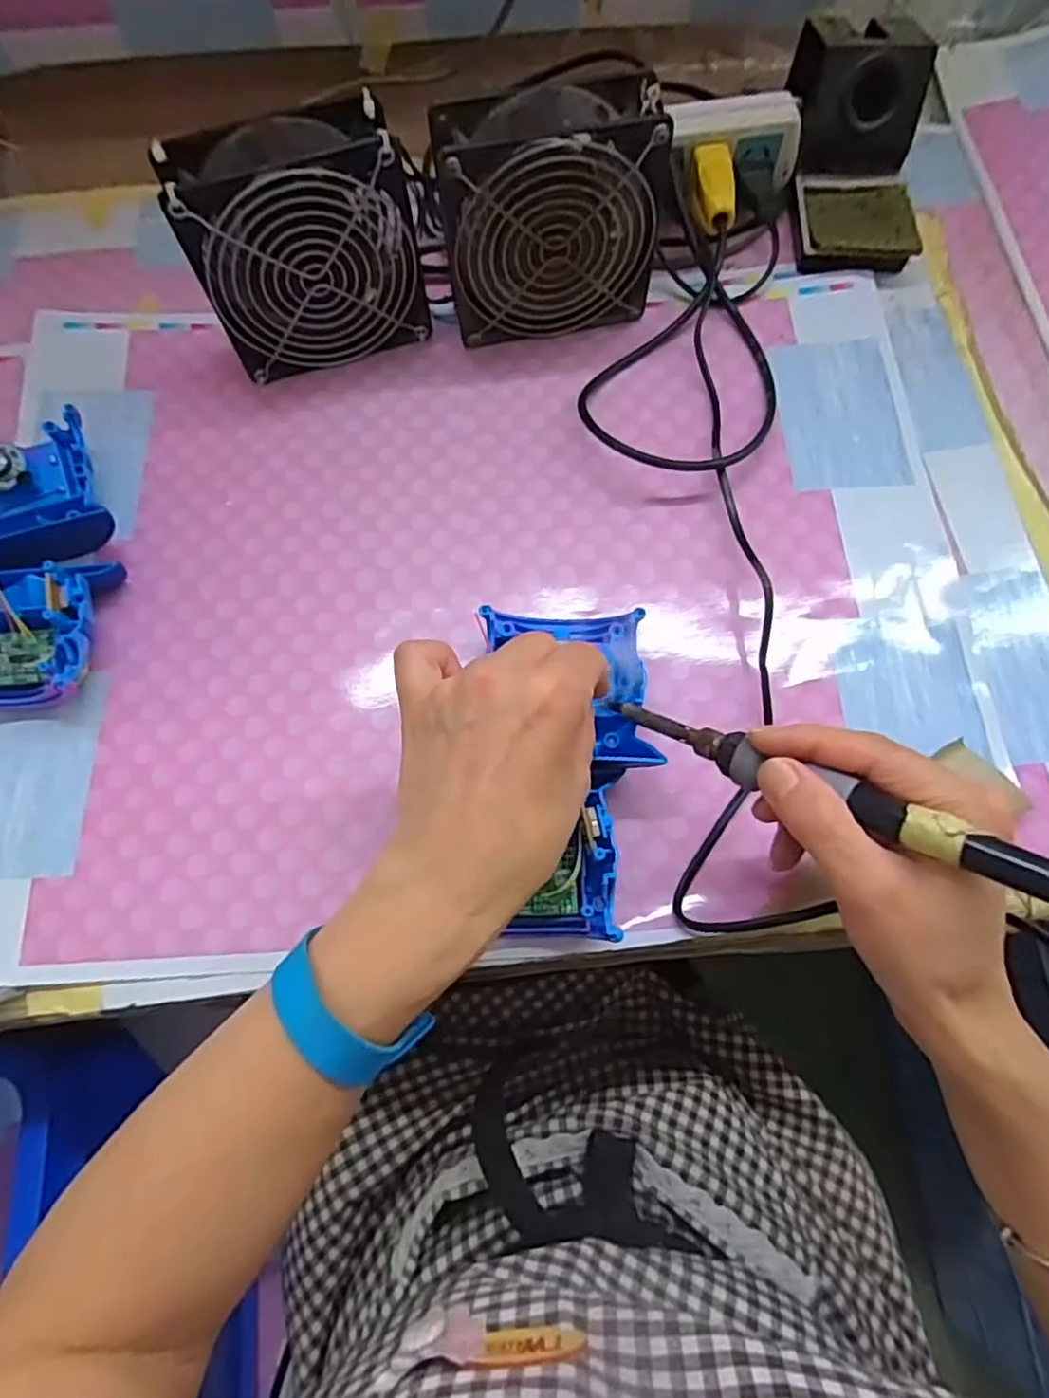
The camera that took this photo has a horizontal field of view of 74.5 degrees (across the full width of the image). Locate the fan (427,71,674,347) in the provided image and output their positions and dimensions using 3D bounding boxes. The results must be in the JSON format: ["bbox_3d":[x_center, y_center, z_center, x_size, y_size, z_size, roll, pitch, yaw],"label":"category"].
[{"bbox_3d":[0.014,-0.274,0.396,0.121,0.113,0.050,-9,72,-2],"label":"fan"}]

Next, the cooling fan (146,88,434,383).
[{"bbox_3d":[-0.121,-0.255,0.393,0.126,0.114,0.051,-15,72,-4],"label":"cooling fan"}]

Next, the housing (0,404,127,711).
[{"bbox_3d":[-0.275,-0.076,0.376,0.100,0.038,0.171,-9,72,-2],"label":"housing"}]

